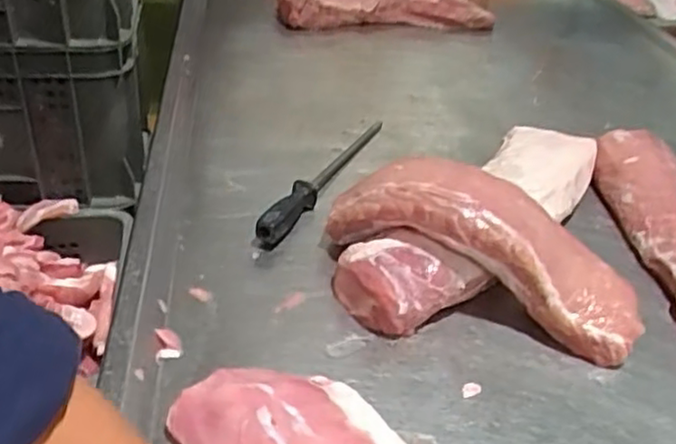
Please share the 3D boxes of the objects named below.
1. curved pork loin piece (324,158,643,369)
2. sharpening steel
[{"bbox_3d":[0.170,0.026,0.803,0.360,0.125,0.109,21,38,22],"label":"curved pork loin piece"},{"bbox_3d":[-0.010,-0.076,1.010,0.032,0.039,0.407,18,37,18],"label":"sharpening steel"}]

